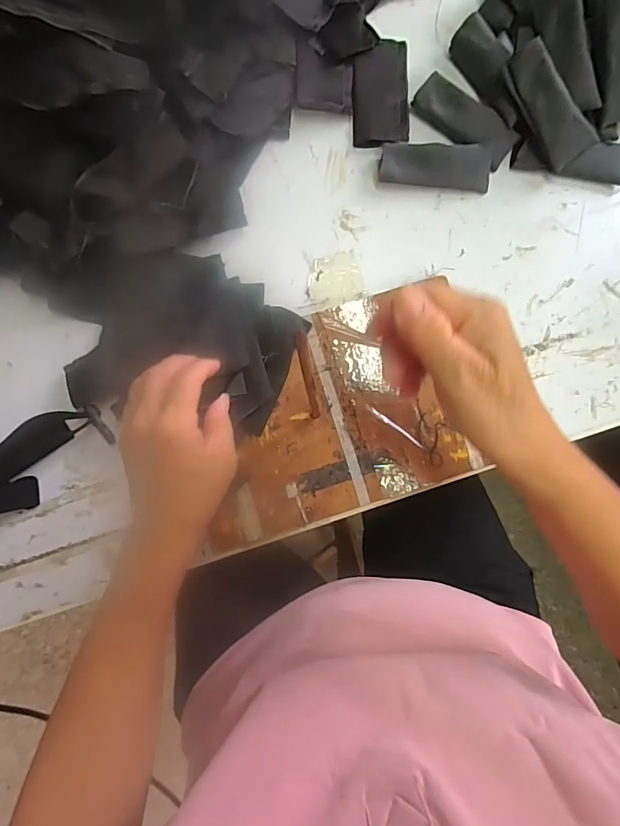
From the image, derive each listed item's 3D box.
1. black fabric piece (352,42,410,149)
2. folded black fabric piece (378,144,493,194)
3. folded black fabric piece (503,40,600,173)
[{"bbox_3d":[0.069,-0.315,0.448,0.054,0.005,0.113,1,84,0],"label":"black fabric piece"},{"bbox_3d":[0.117,-0.230,0.428,0.101,0.009,0.037,3,116,2],"label":"folded black fabric piece"},{"bbox_3d":[0.214,-0.275,0.409,0.037,0.015,0.103,-27,105,40],"label":"folded black fabric piece"}]

